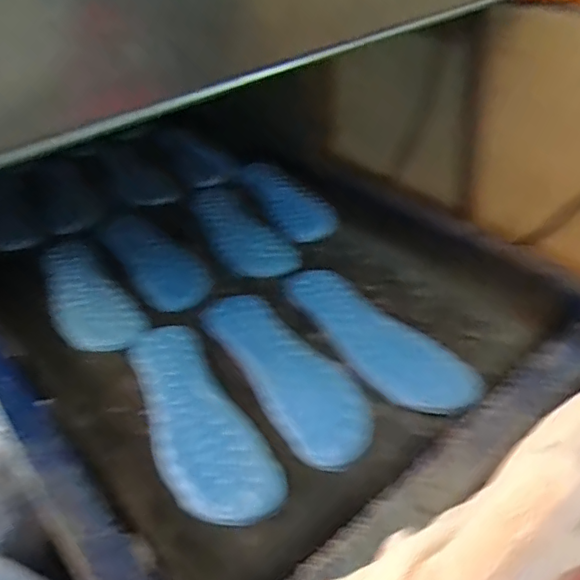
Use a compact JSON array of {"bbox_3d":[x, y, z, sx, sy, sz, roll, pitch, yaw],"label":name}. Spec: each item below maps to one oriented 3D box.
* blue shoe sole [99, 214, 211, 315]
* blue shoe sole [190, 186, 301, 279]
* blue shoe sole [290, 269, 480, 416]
[{"bbox_3d":[-0.186,-0.045,0.764,0.087,0.023,0.249,-22,45,-22],"label":"blue shoe sole"},{"bbox_3d":[-0.077,-0.083,0.789,0.098,0.020,0.225,-24,46,-23],"label":"blue shoe sole"},{"bbox_3d":[0.087,0.047,0.606,0.093,0.005,0.248,-29,48,-28],"label":"blue shoe sole"}]

